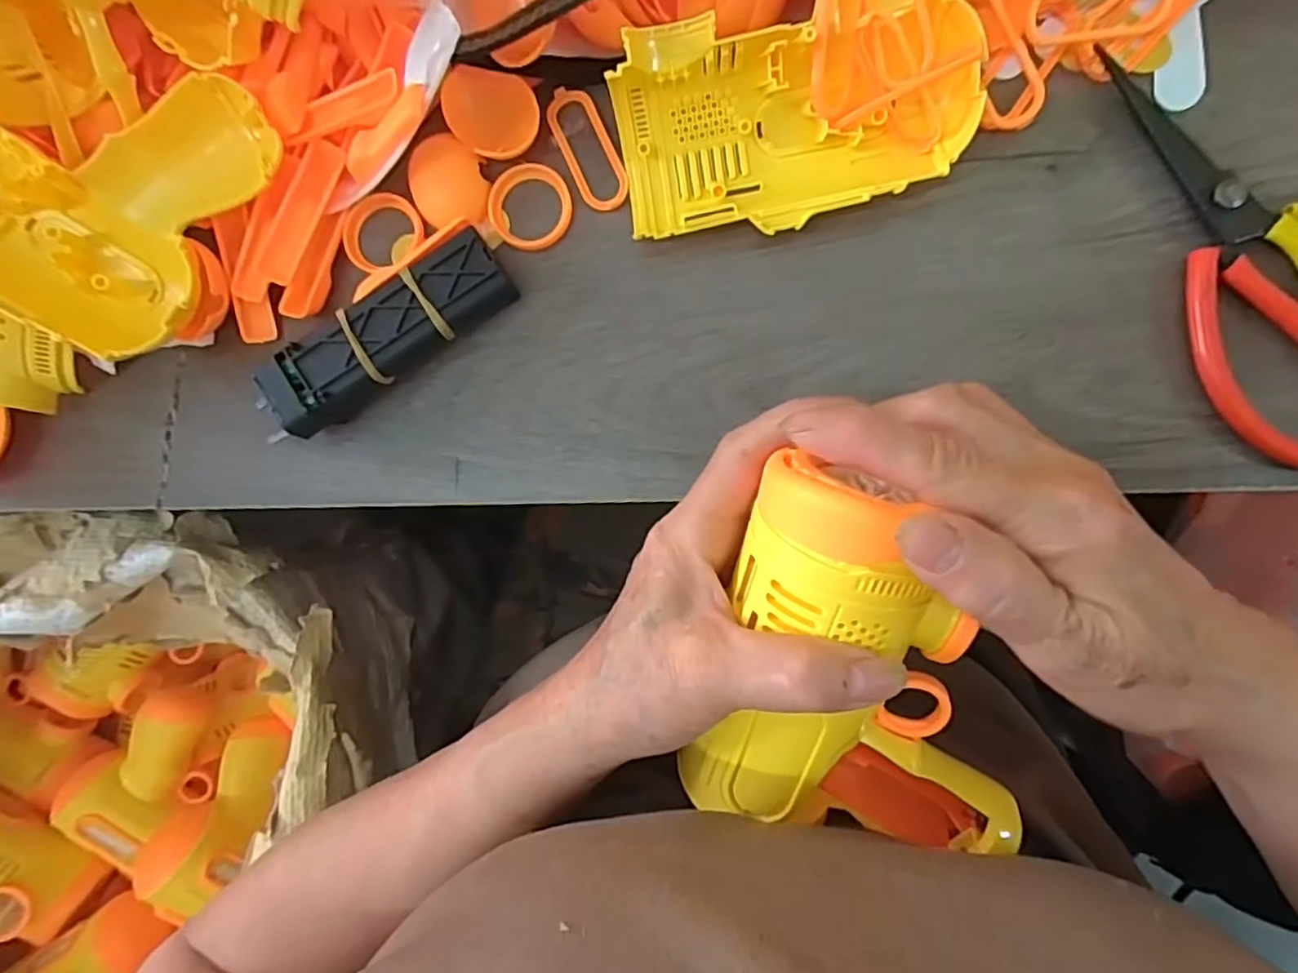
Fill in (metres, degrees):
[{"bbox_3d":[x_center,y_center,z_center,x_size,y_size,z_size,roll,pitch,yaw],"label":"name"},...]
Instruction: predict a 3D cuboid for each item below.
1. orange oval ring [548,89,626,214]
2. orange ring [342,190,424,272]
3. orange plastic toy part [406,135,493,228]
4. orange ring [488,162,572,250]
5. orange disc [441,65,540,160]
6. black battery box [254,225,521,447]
[{"bbox_3d":[-0.026,-0.142,0.275,0.021,0.004,0.054,-26,87,6],"label":"orange oval ring"},{"bbox_3d":[-0.117,-0.111,0.283,0.033,0.007,0.034,0,90,7],"label":"orange ring"},{"bbox_3d":[-0.085,-0.130,0.277,0.033,0.004,0.035,-3,106,8],"label":"orange plastic toy part"},{"bbox_3d":[-0.050,-0.119,0.277,0.035,0.004,0.035,0,90,7],"label":"orange ring"},{"bbox_3d":[-0.066,-0.154,0.271,0.038,0.006,0.031,7,98,-12],"label":"orange disc"},{"bbox_3d":[-0.108,-0.062,0.272,0.109,0.026,0.031,-34,86,6],"label":"black battery box"}]

